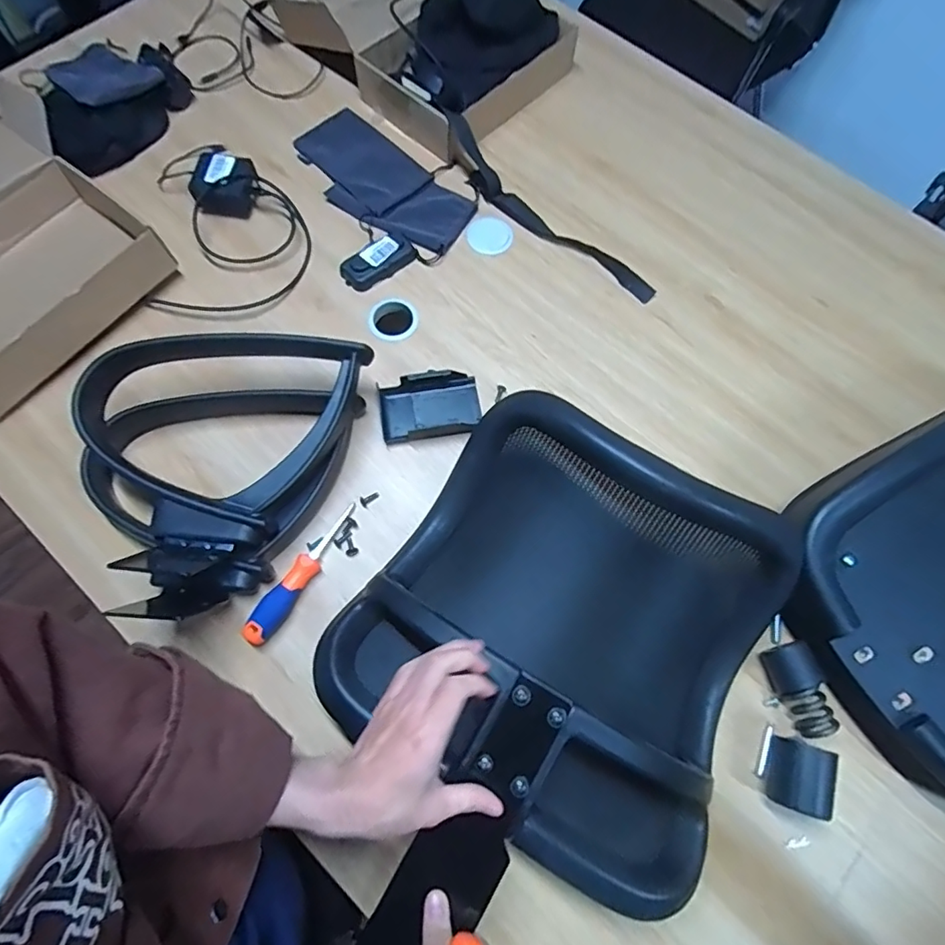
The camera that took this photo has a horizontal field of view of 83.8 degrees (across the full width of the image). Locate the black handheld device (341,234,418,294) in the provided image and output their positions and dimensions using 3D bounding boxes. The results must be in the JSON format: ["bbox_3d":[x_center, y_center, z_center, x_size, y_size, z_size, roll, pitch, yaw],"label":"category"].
[{"bbox_3d":[-0.134,-0.301,0.748,0.106,0.027,0.049,-37,75,-13],"label":"black handheld device"}]

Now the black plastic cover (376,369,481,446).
[{"bbox_3d":[-0.055,-0.085,0.674,0.125,0.029,0.082,-6,71,-3],"label":"black plastic cover"}]

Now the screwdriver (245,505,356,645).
[{"bbox_3d":[-0.192,0.112,0.600,0.025,0.032,0.180,30,73,9],"label":"screwdriver"}]

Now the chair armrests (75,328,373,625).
[{"bbox_3d":[-0.266,-0.039,0.608,0.325,0.111,0.278,-36,75,-12],"label":"chair armrests"}]

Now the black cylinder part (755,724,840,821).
[{"bbox_3d":[0.331,0.306,0.535,0.053,0.055,0.067,21,71,6],"label":"black cylinder part"}]

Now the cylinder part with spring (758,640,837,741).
[{"bbox_3d":[0.350,0.232,0.567,0.042,0.040,0.093,-13,71,-5],"label":"cylinder part with spring"}]

